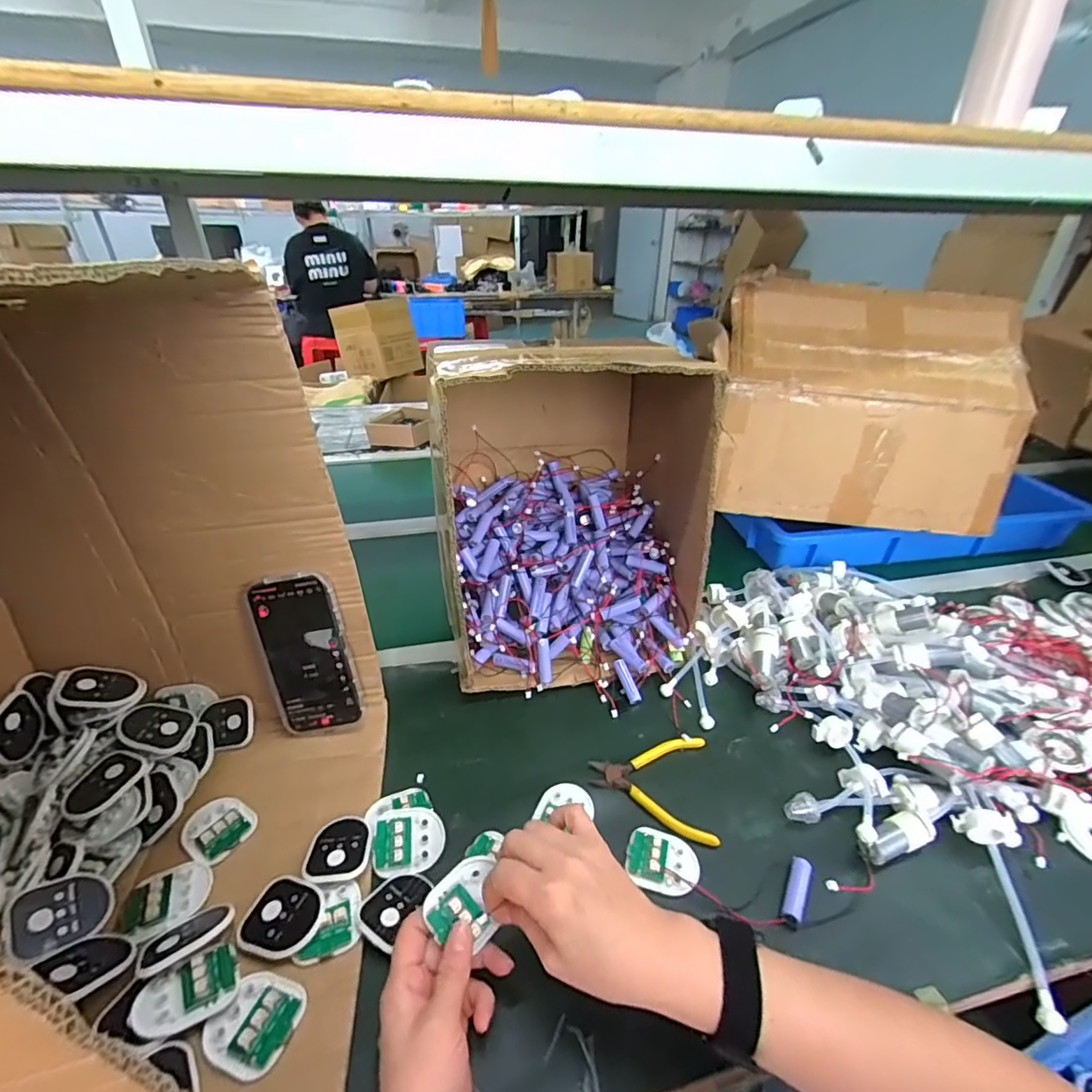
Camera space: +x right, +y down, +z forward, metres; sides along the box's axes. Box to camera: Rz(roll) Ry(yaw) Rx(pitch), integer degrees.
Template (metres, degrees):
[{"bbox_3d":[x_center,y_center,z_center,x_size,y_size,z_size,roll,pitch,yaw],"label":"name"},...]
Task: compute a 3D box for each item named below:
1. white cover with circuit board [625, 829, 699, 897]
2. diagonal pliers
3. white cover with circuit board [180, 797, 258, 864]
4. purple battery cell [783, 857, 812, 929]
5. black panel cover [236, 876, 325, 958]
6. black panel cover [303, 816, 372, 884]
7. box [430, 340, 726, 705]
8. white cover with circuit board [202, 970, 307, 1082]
[{"bbox_3d":[0.097,0.260,0.440,0.058,0.009,0.047,10,33,14],"label":"white cover with circuit board"},{"bbox_3d":[0.099,0.222,0.501,0.110,0.010,0.103,5,32,7],"label":"diagonal pliers"},{"bbox_3d":[-0.284,0.242,0.458,0.057,0.008,0.049,20,36,28],"label":"white cover with circuit board"},{"bbox_3d":[0.198,0.270,0.416,0.014,0.012,0.053,18,35,26],"label":"purple battery cell"},{"bbox_3d":[-0.196,0.274,0.393,0.059,0.007,0.047,8,32,11],"label":"black panel cover"},{"bbox_3d":[-0.172,0.251,0.440,0.049,0.009,0.057,-3,32,-7],"label":"black panel cover"},{"bbox_3d":[0.024,-0.064,0.642,0.267,0.341,0.303,-3,32,-8],"label":"box"},{"bbox_3d":[-0.189,0.307,0.343,0.055,0.009,0.050,13,33,18],"label":"white cover with circuit board"}]

